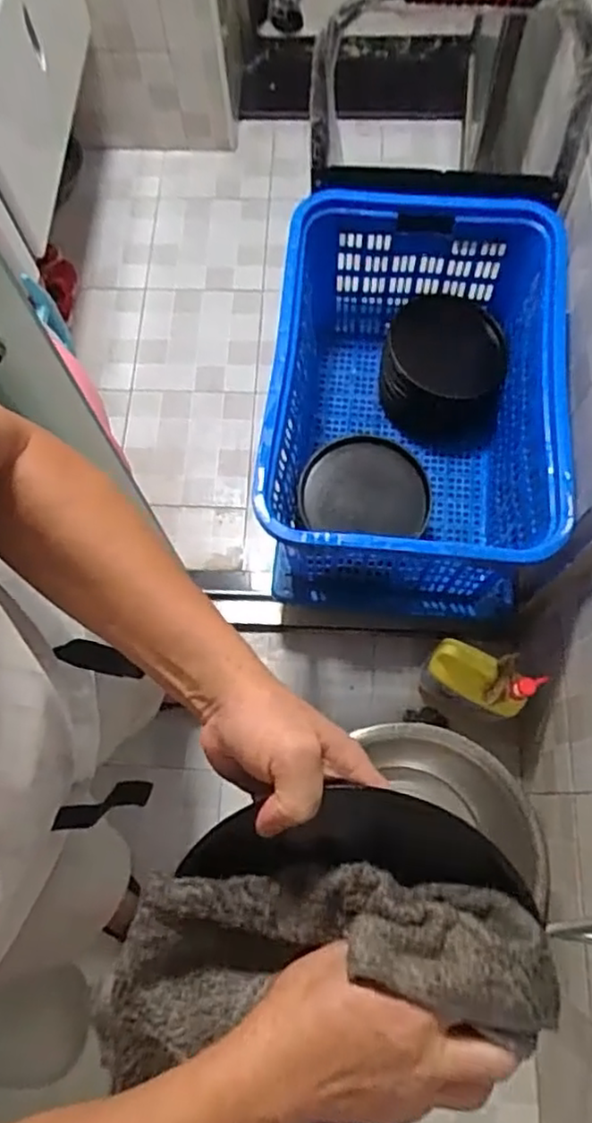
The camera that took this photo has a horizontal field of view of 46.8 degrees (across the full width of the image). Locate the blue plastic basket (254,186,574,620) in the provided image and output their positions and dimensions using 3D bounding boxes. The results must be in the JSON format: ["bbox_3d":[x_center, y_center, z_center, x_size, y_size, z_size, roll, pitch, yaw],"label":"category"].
[{"bbox_3d":[0.211,-0.266,1.243,0.466,0.393,0.647,6,71,4],"label":"blue plastic basket"}]

